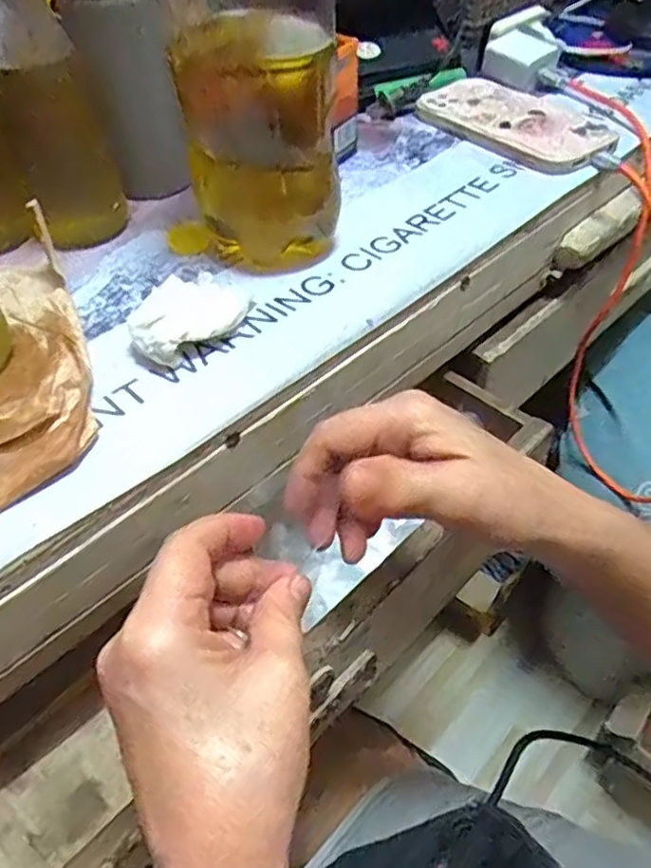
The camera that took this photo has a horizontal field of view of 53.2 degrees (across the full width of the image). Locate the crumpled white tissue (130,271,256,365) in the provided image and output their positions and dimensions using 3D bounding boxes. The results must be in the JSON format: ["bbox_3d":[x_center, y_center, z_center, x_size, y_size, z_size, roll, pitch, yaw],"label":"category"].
[{"bbox_3d":[-0.080,-0.072,0.384,0.077,0.016,0.051,-36,56,-27],"label":"crumpled white tissue"}]

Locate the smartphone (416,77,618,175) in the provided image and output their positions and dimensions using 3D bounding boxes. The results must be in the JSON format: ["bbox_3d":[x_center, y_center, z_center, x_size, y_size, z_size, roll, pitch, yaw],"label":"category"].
[{"bbox_3d":[0.159,-0.263,0.546,0.095,0.014,0.168,-30,53,-23],"label":"smartphone"}]

